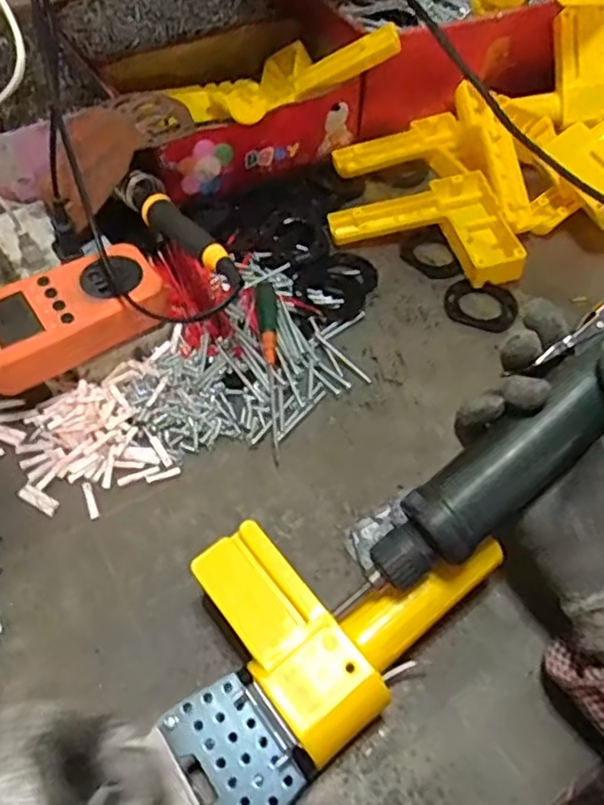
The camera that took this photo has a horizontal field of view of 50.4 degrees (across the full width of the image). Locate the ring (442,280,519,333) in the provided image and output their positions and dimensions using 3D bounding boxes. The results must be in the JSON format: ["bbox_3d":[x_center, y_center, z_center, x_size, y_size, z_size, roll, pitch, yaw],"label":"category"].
[{"bbox_3d":[0.144,-0.078,0.520,0.058,0.010,0.049,18,56,12],"label":"ring"}]

